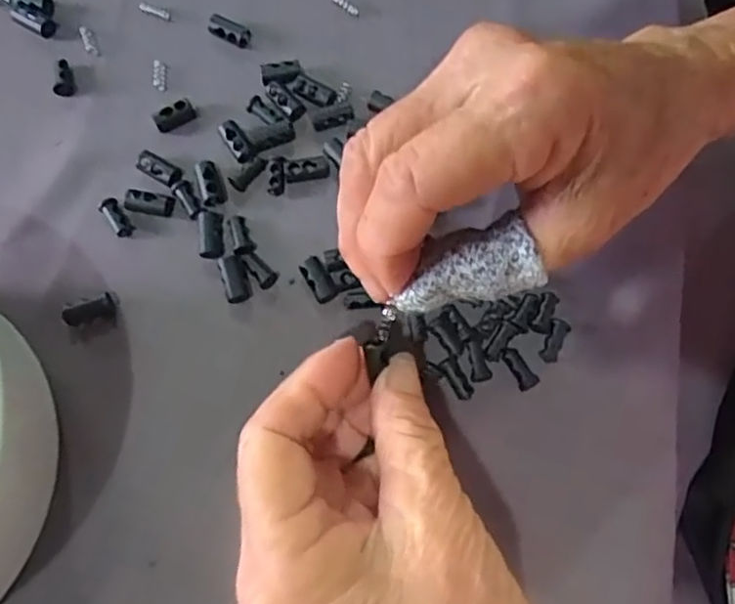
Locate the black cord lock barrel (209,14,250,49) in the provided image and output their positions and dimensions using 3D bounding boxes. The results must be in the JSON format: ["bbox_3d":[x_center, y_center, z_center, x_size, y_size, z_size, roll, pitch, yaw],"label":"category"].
[{"bbox_3d":[-0.064,-0.125,0.294,0.019,0.007,0.007,25,73,8],"label":"black cord lock barrel"}]

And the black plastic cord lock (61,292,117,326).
[{"bbox_3d":[-0.110,0.003,0.254,0.020,0.007,0.008,-20,73,-7],"label":"black plastic cord lock"}]

